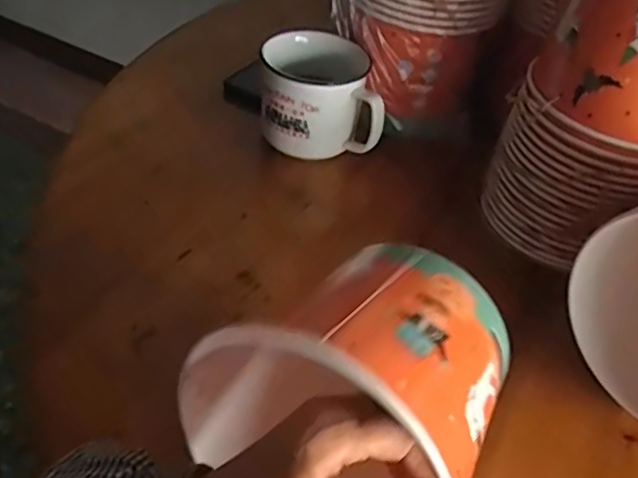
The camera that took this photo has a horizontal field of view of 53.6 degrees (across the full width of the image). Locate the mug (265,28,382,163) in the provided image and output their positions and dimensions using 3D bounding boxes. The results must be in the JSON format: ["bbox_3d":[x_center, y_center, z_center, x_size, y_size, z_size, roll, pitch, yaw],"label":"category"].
[{"bbox_3d":[-0.002,-0.142,0.641,0.115,0.092,0.100,-1,43,-9],"label":"mug"}]

